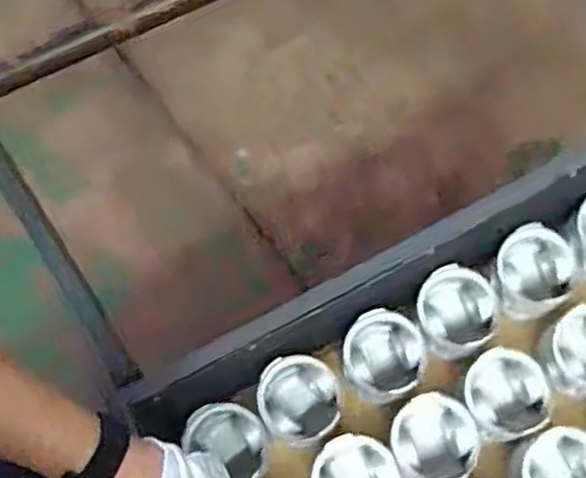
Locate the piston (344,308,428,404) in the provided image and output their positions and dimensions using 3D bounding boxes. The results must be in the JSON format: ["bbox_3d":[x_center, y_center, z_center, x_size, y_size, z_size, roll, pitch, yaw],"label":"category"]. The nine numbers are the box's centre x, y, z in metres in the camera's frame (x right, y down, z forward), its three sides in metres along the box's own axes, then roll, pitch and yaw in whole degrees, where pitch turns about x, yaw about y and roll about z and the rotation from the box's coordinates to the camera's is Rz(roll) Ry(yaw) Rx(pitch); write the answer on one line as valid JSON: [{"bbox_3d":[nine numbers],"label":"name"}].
[{"bbox_3d":[0.117,0.157,0.921,0.099,0.084,0.108,-1,70,2],"label":"piston"}]

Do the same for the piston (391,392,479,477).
[{"bbox_3d":[0.174,0.253,0.883,0.108,0.070,0.101,-1,70,2],"label":"piston"}]

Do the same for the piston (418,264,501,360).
[{"bbox_3d":[0.216,0.101,0.945,0.107,0.086,0.105,-1,70,2],"label":"piston"}]

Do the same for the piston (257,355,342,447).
[{"bbox_3d":[0.008,0.206,0.899,0.100,0.085,0.105,-1,70,2],"label":"piston"}]

